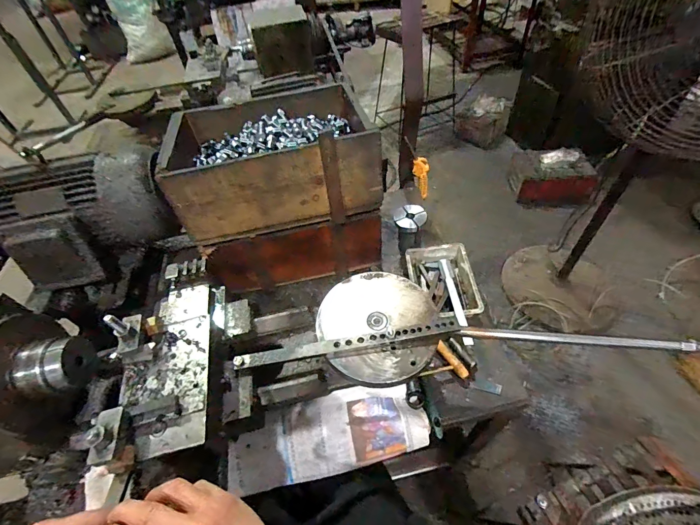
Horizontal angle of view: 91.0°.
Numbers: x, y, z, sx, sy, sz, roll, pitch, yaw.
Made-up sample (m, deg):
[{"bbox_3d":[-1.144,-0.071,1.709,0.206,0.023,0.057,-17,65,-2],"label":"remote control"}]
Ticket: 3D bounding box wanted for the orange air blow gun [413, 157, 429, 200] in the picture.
[{"bbox_3d":[0.194,-0.229,0.942,0.042,0.121,0.024,6,51,11],"label":"orange air blow gun"}]

